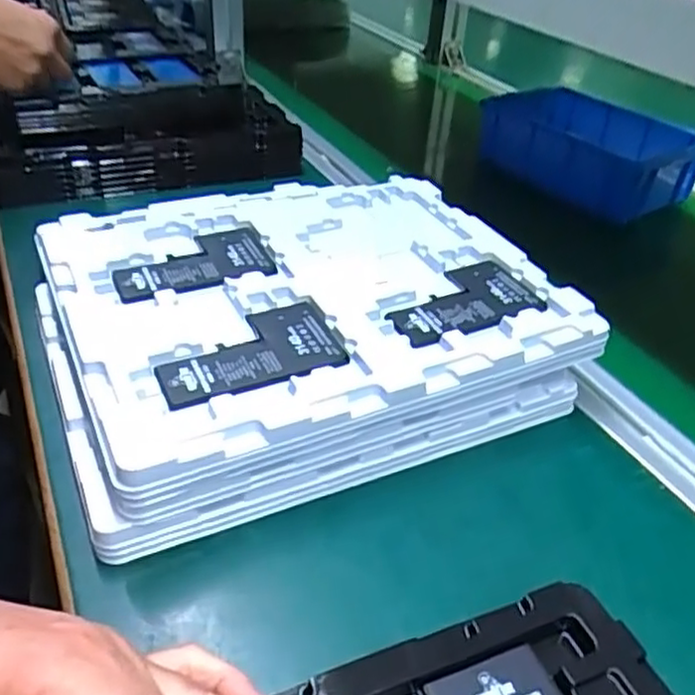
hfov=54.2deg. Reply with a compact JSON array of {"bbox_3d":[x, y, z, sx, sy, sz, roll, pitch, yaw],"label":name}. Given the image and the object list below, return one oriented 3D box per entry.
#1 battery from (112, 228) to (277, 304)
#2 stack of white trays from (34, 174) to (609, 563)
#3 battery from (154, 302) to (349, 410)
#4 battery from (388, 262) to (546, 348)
[{"bbox_3d":[-0.096,-0.054,0.421,0.094,0.007,0.064,-11,38,-21],"label":"battery"},{"bbox_3d":[-0.039,-0.026,0.444,0.291,0.070,0.277,-13,39,-23],"label":"stack of white trays"},{"bbox_3d":[-0.053,0.002,0.359,0.095,0.005,0.061,-14,42,-20],"label":"battery"},{"bbox_3d":[0.066,-0.029,0.407,0.096,0.005,0.060,-14,39,-24],"label":"battery"}]

